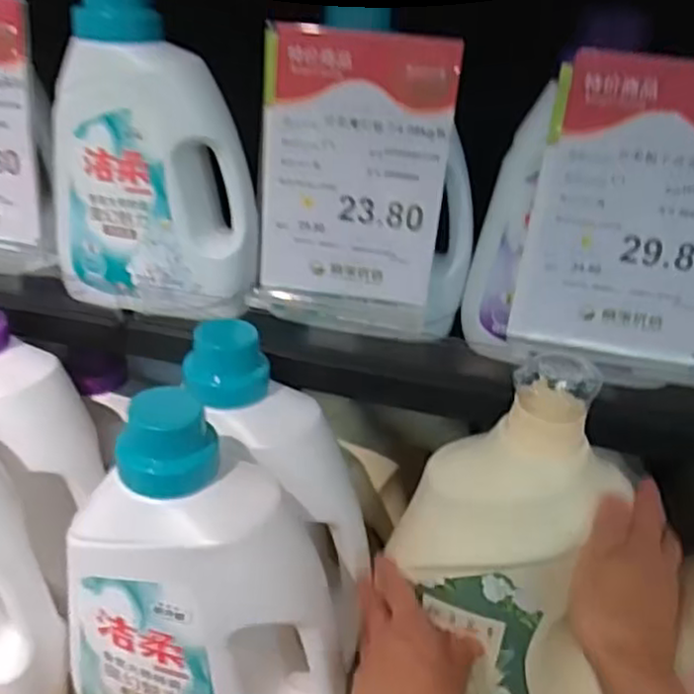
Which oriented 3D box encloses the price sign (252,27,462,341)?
[{"bbox_3d":[0.002,-0.125,0.564,0.146,0.223,0.036,8,29,7],"label":"price sign"}]

